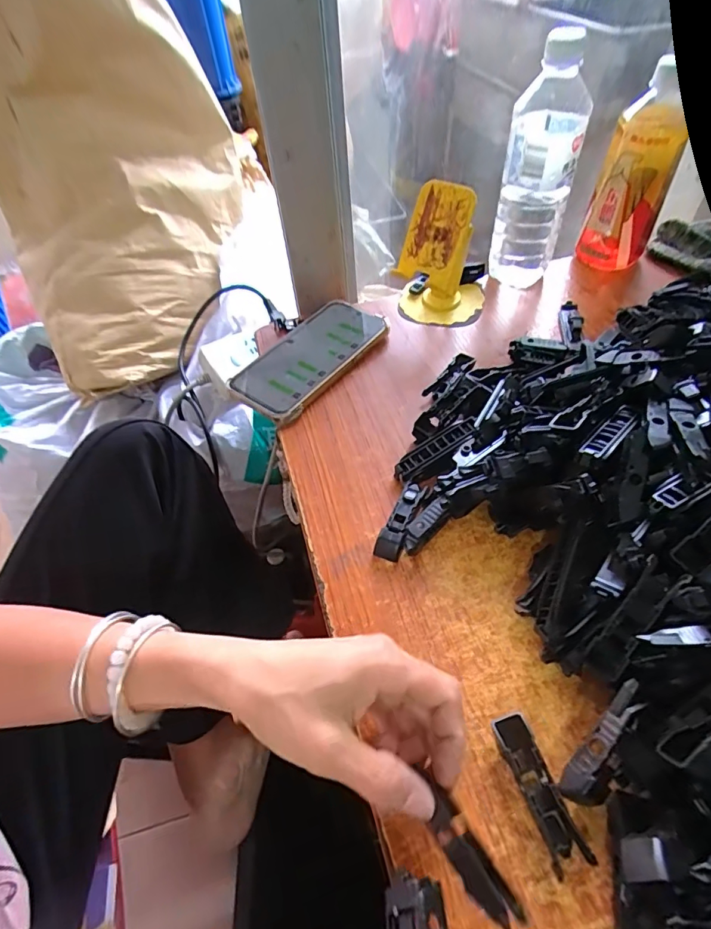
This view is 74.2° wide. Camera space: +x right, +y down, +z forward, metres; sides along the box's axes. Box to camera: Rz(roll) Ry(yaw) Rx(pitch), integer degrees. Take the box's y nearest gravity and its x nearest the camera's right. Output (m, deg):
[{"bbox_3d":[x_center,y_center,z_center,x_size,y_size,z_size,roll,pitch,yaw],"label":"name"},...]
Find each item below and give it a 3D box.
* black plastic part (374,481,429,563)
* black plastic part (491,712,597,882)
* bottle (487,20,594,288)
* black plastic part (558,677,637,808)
[{"bbox_3d":[0.034,0.040,0.346,0.017,0.016,0.064,19,56,18],"label":"black plastic part"},{"bbox_3d":[0.093,0.166,0.241,0.018,0.014,0.067,-17,52,-8],"label":"black plastic part"},{"bbox_3d":[0.188,-0.296,0.485,0.069,0.207,0.074,14,54,16],"label":"bottle"},{"bbox_3d":[0.125,0.138,0.235,0.017,0.009,0.064,32,79,26],"label":"black plastic part"}]

